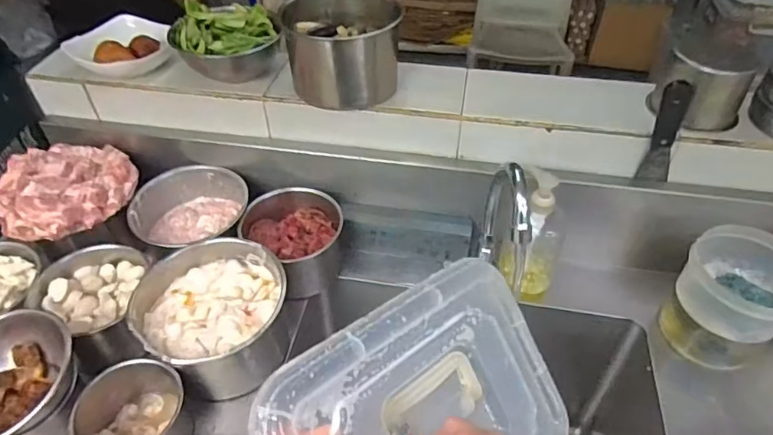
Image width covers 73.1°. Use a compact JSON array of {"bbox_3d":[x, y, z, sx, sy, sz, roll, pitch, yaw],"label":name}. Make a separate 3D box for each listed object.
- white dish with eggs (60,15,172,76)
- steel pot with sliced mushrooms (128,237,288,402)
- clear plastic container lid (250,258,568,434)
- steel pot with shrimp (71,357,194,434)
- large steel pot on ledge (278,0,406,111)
[{"bbox_3d":[-0.389,-0.251,0.763,0.138,0.039,0.112,-29,51,-26],"label":"white dish with eggs"},{"bbox_3d":[-0.221,0.127,0.689,0.176,0.103,0.181,0,44,0],"label":"steel pot with sliced mushrooms"},{"bbox_3d":[0.051,0.183,0.483,0.319,0.030,0.228,-21,88,-44],"label":"clear plastic container lid"},{"bbox_3d":[-0.289,0.233,0.607,0.098,0.089,0.109,18,47,18],"label":"steel pot with shrimp"},{"bbox_3d":[-0.062,-0.245,0.737,0.145,0.131,0.123,-7,44,-7],"label":"large steel pot on ledge"}]

